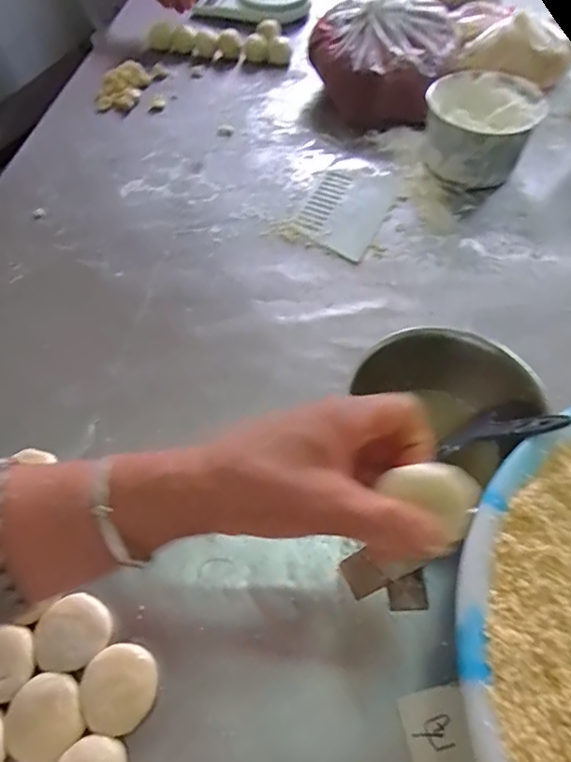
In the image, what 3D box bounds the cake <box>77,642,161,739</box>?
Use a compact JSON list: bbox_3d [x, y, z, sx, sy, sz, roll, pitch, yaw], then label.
[{"bbox_3d":[-0.130,0.241,0.408,0.058,0.021,0.058,-1,59,1],"label":"cake"}]

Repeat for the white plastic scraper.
[{"bbox_3d":[0.084,-0.236,0.704,0.107,0.004,0.156,23,62,14],"label":"white plastic scraper"}]

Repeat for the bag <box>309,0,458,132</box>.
[{"bbox_3d":[0.147,-0.496,0.798,0.206,0.104,0.193,8,55,6],"label":"bag"}]

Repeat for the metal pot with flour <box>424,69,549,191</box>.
[{"bbox_3d":[0.263,-0.346,0.716,0.140,0.086,0.134,0,55,1],"label":"metal pot with flour"}]

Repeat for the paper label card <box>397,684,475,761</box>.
[{"bbox_3d":[0.117,0.268,0.396,0.049,0.004,0.054,-11,56,-3],"label":"paper label card"}]

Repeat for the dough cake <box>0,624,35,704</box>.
[{"bbox_3d":[-0.228,0.225,0.411,0.053,0.013,0.050,-16,60,-8],"label":"dough cake"}]

